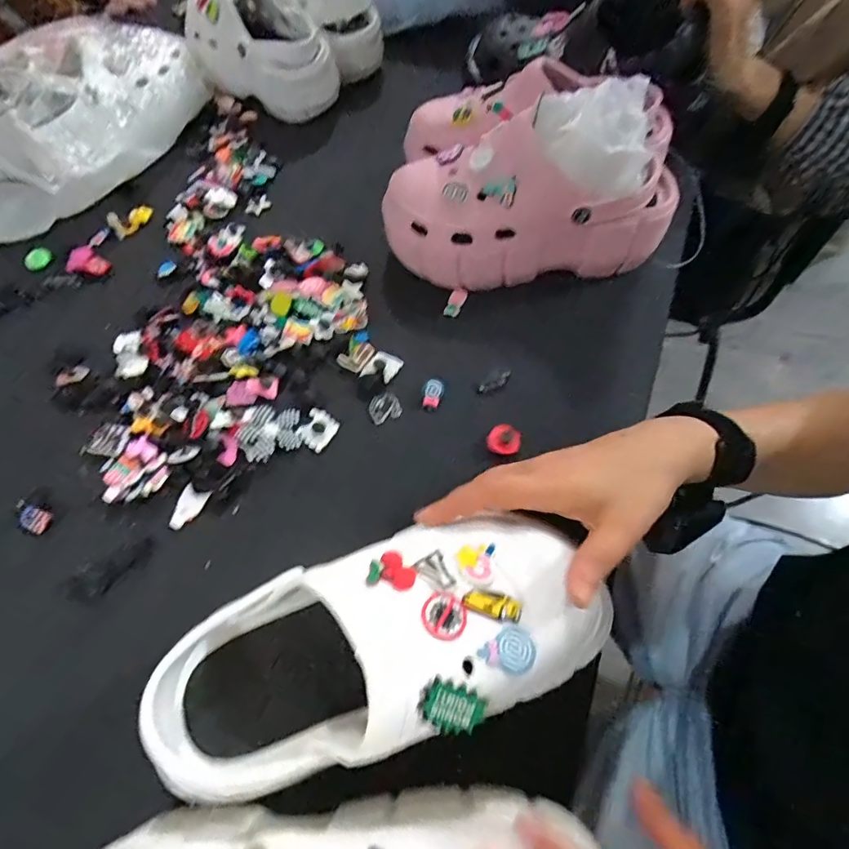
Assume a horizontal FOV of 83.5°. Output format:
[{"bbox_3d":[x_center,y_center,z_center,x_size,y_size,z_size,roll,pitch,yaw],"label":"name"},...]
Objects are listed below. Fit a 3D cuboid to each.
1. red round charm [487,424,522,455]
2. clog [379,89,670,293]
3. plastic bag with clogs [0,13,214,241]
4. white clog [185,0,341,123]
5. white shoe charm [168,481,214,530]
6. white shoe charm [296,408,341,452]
[{"bbox_3d":[0.064,0.013,0.381,0.025,0.007,0.025,-2,61,3],"label":"red round charm"},{"bbox_3d":[0.092,-0.198,0.433,0.257,0.104,0.089,1,61,5],"label":"clog"},{"bbox_3d":[-0.456,-0.375,0.576,0.276,0.106,0.298,6,62,8],"label":"plastic bag with clogs"},{"bbox_3d":[-0.219,-0.495,0.616,0.218,0.114,0.096,31,68,19],"label":"white clog"},{"bbox_3d":[-0.188,0.065,0.377,0.022,0.006,0.036,25,66,17],"label":"white shoe charm"},{"bbox_3d":[-0.090,0.003,0.401,0.029,0.004,0.033,28,67,18],"label":"white shoe charm"}]

